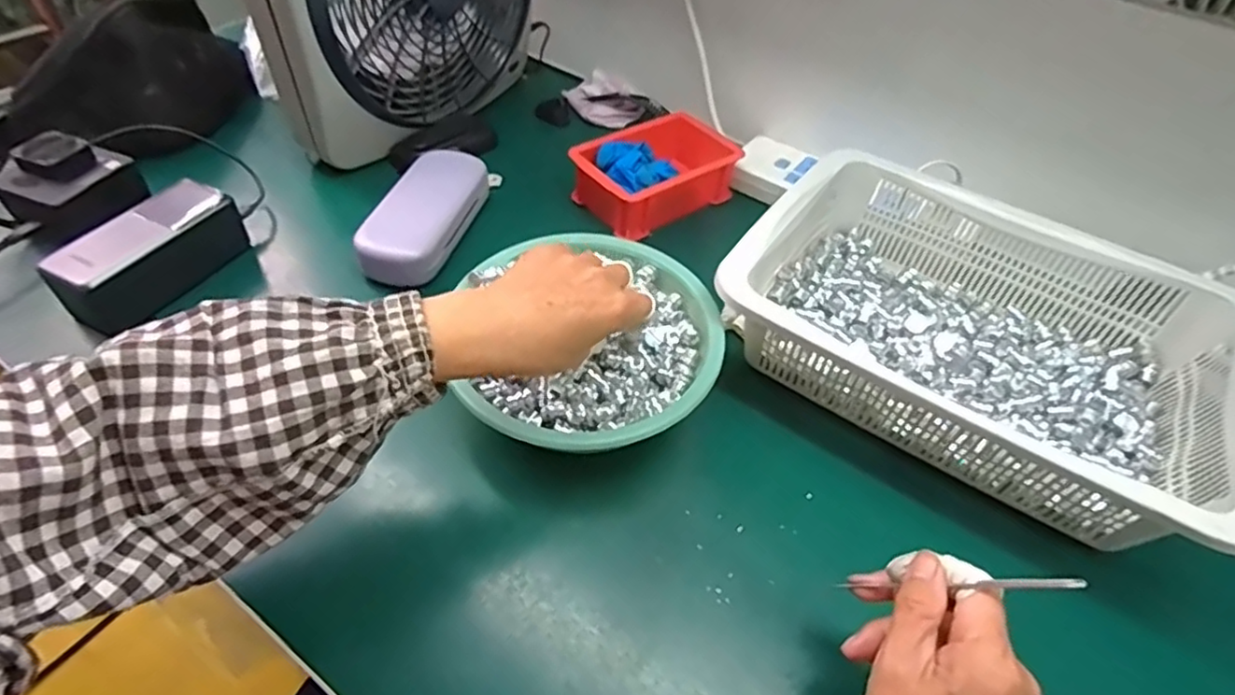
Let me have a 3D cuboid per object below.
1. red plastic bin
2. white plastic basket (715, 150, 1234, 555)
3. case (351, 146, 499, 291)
[{"bbox_3d":[0.039,-0.170,0.614,0.158,0.053,0.101,-28,57,-27],"label":"red plastic bin"},{"bbox_3d":[0.271,-0.024,0.480,0.323,0.088,0.289,31,53,21],"label":"white plastic basket"},{"bbox_3d":[-0.167,-0.116,0.556,0.065,0.035,0.181,12,48,5],"label":"case"}]

